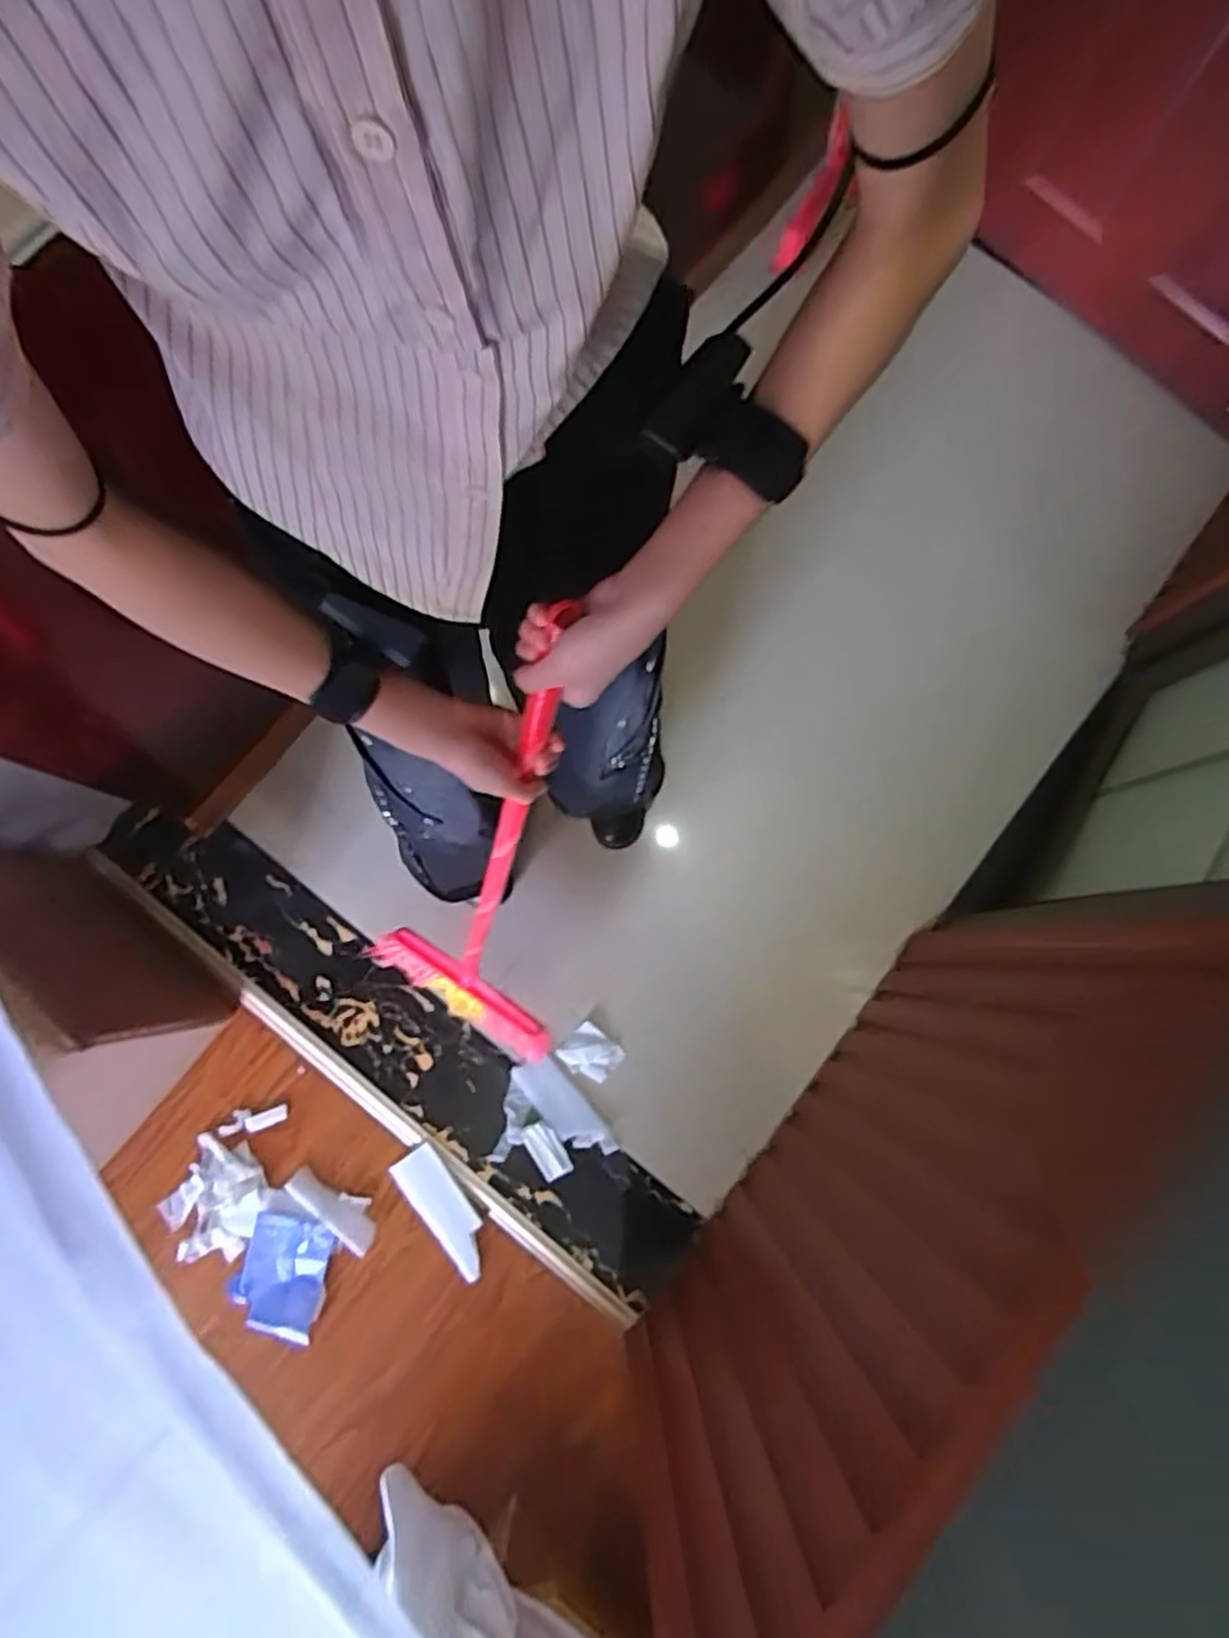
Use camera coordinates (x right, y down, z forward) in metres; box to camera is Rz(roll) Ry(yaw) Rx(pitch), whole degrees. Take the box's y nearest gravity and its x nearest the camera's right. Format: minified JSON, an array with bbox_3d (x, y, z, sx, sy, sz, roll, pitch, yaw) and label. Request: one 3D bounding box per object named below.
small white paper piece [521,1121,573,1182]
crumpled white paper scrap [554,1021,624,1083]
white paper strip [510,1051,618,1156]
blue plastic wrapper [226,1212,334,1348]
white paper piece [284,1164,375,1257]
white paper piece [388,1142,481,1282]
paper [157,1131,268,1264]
[{"bbox_3d":[-0.120,0.586,1.386,0.056,0.009,0.103,-30,82,-6],"label":"small white paper piece"},{"bbox_3d":[-0.042,0.424,1.413,0.096,0.013,0.088,41,81,6],"label":"crumpled white paper scrap"},{"bbox_3d":[-0.091,0.519,1.400,0.084,0.010,0.212,-37,84,-3],"label":"white paper strip"},{"bbox_3d":[-0.574,0.785,1.355,0.154,0.041,0.177,14,80,1],"label":"blue plastic wrapper"},{"bbox_3d":[-0.490,0.678,1.381,0.182,0.038,0.078,38,81,6],"label":"white paper piece"},{"bbox_3d":[-0.296,0.689,1.378,0.086,0.007,0.235,-36,82,-7],"label":"white paper piece"},{"bbox_3d":[-0.698,0.673,1.373,0.157,0.034,0.191,26,80,3],"label":"paper"}]

